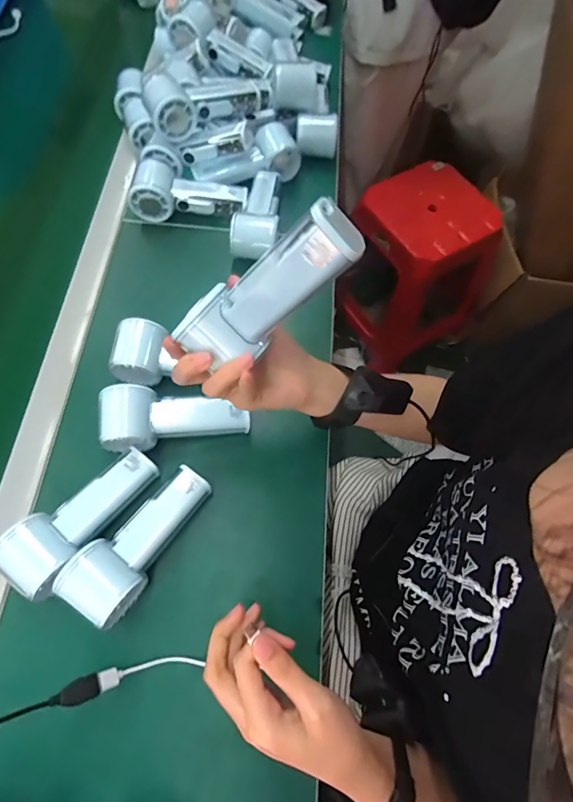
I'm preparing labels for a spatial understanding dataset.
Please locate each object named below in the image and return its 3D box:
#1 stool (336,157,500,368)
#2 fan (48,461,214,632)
[{"bbox_3d":[0.340,-0.343,1.187,0.297,0.488,0.300,-32,71,-15],"label":"stool"},{"bbox_3d":[-0.133,0.131,0.397,0.061,0.049,0.150,34,57,12],"label":"fan"}]

